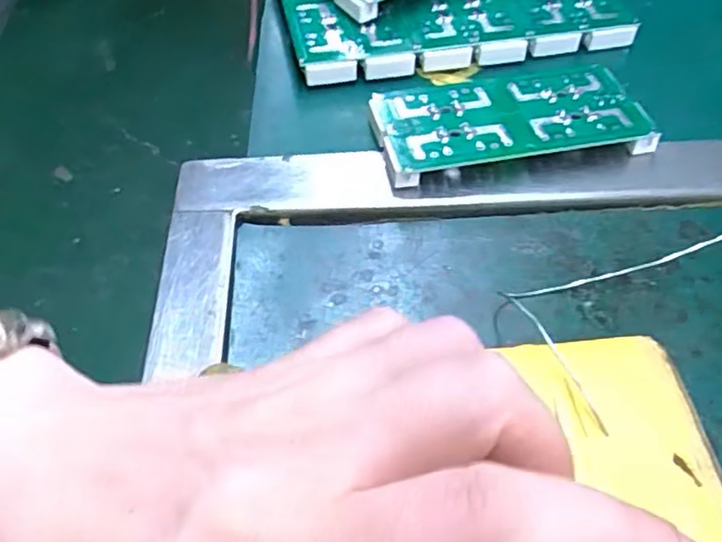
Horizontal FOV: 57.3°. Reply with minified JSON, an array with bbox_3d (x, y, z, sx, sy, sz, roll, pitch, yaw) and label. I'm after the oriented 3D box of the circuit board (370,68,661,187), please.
[{"bbox_3d":[0.060,-0.059,0.269,0.105,0.015,0.050,-9,52,-4],"label":"circuit board"}]

